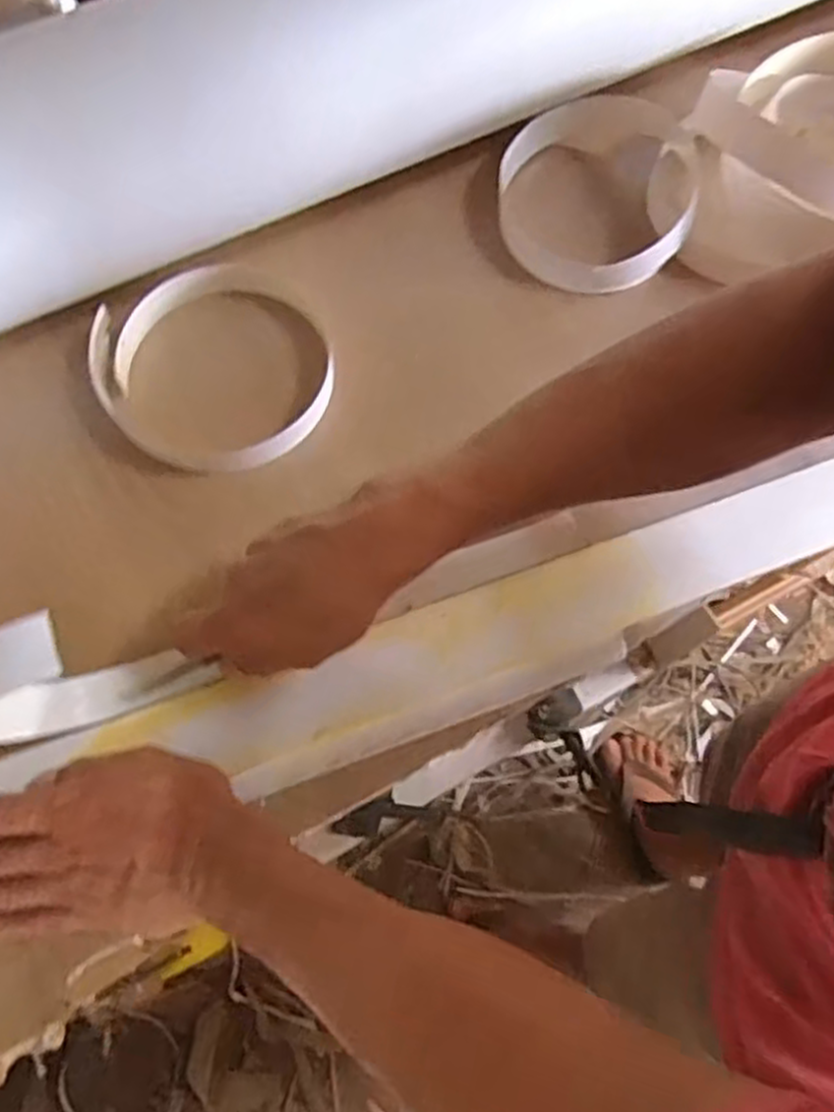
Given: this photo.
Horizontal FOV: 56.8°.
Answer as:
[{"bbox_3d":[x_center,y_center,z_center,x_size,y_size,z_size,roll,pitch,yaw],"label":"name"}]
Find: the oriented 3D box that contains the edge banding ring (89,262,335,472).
[{"bbox_3d":[-0.121,-0.114,0.476,0.139,0.018,0.136,1,72,-2],"label":"edge banding ring"}]

